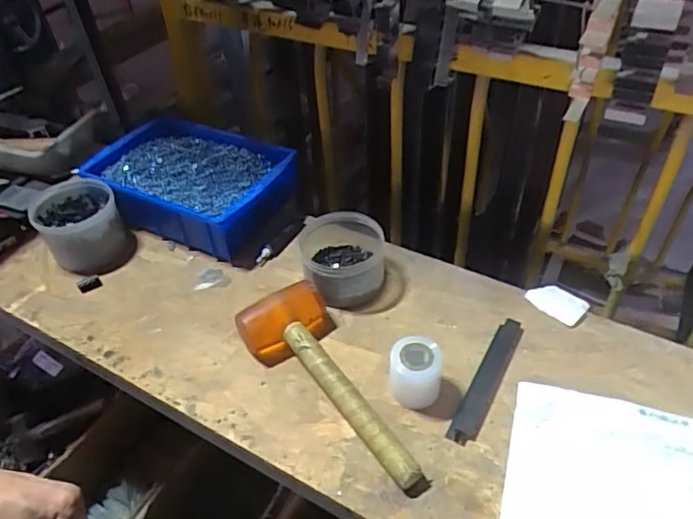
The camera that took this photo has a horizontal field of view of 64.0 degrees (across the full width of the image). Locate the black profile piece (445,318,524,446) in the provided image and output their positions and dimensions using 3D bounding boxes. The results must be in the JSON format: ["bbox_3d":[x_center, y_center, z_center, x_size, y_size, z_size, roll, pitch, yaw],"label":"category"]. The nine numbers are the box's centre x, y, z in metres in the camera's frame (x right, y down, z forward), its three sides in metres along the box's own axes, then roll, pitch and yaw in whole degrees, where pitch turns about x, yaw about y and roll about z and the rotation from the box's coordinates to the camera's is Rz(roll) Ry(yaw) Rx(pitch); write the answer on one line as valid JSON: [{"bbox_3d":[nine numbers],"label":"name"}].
[{"bbox_3d":[0.168,0.141,0.660,0.030,0.013,0.180,20,48,24],"label":"black profile piece"}]

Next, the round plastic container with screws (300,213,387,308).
[{"bbox_3d":[-0.008,-0.005,0.778,0.121,0.064,0.142,-1,45,2],"label":"round plastic container with screws"}]

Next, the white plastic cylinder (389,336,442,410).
[{"bbox_3d":[0.077,0.128,0.633,0.060,0.072,0.051,3,44,7],"label":"white plastic cylinder"}]

